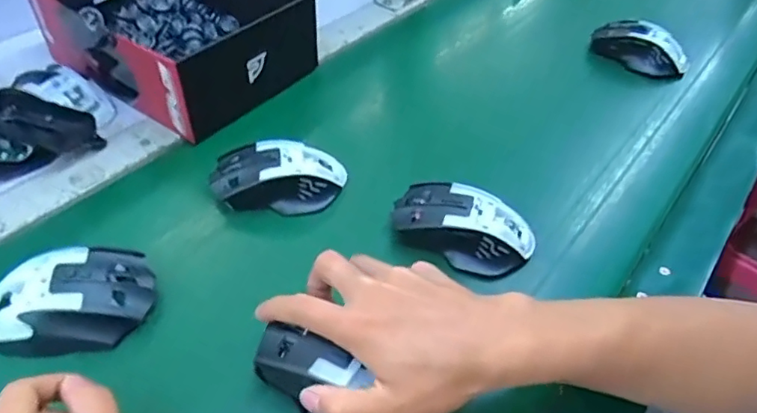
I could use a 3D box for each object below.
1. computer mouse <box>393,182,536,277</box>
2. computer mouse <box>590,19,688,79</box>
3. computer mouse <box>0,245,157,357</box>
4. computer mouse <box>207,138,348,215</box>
[{"bbox_3d":[0.070,0.014,0.451,0.113,0.036,0.061,19,46,14],"label":"computer mouse"},{"bbox_3d":[0.318,-0.190,0.672,0.116,0.047,0.052,24,47,18],"label":"computer mouse"},{"bbox_3d":[-0.219,0.066,0.385,0.113,0.037,0.067,-9,46,-14],"label":"computer mouse"},{"bbox_3d":[-0.088,-0.027,0.485,0.113,0.037,0.059,0,44,-6],"label":"computer mouse"}]

